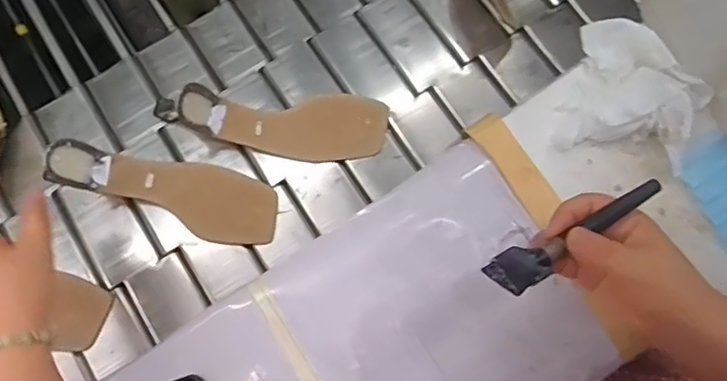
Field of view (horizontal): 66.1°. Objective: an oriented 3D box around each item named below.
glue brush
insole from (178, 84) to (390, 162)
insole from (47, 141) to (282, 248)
[{"bbox_3d":[0.151,0.031,0.397,0.137,0.018,0.029,-29,76,-9],"label":"glue brush"},{"bbox_3d":[-0.081,-0.073,0.593,0.218,0.053,0.074,3,73,-14],"label":"insole"},{"bbox_3d":[-0.196,-0.002,0.568,0.220,0.044,0.076,17,74,-13],"label":"insole"}]

